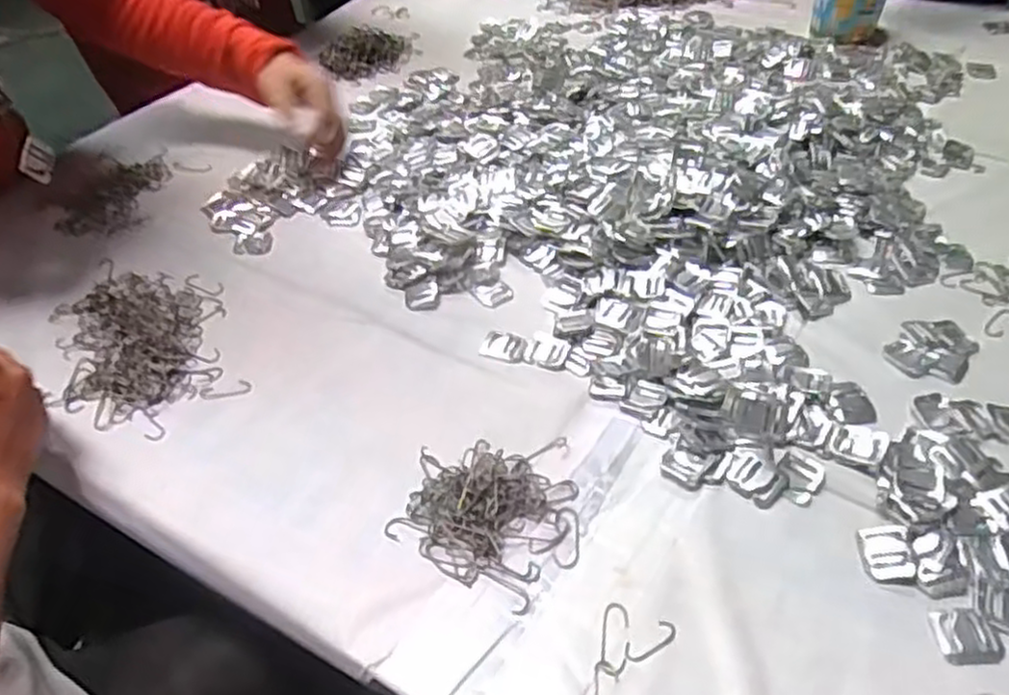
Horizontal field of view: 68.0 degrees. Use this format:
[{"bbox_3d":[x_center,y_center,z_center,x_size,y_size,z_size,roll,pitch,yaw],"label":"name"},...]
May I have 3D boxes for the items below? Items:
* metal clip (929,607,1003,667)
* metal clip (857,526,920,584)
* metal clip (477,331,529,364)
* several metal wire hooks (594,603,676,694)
[{"bbox_3d":[0.267,0.166,0.433,0.034,0.004,0.034,-2,43,2],"label":"metal clip"},{"bbox_3d":[0.242,0.129,0.472,0.030,0.005,0.036,1,44,6],"label":"metal clip"},{"bbox_3d":[0.001,-0.003,0.624,0.038,0.009,0.030,11,46,16],"label":"metal clip"},{"bbox_3d":[0.068,0.185,0.428,0.041,0.004,0.078,15,47,20],"label":"several metal wire hooks"}]

